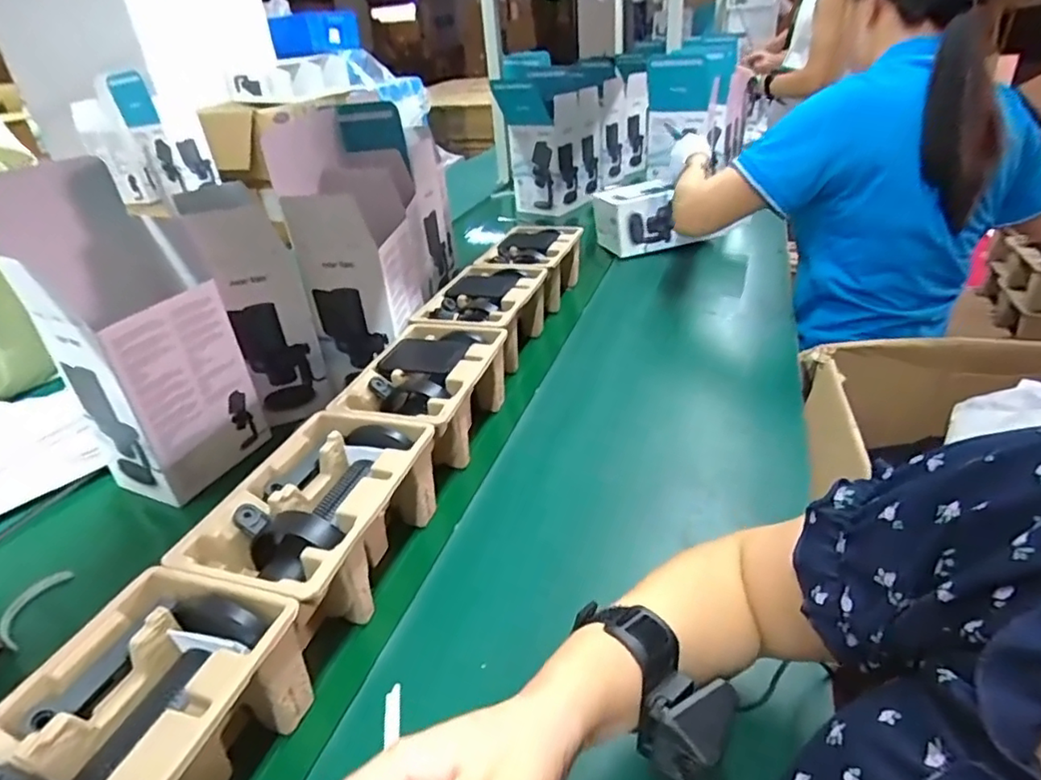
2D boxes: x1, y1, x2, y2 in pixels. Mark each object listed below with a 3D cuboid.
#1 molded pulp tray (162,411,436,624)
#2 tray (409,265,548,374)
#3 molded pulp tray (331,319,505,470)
[{"bbox_3d":[-0.184,0.128,0.572,0.144,0.101,0.223,7,34,20],"label":"molded pulp tray"},{"bbox_3d":[-0.051,-0.113,0.947,0.146,0.099,0.232,5,34,17],"label":"tray"},{"bbox_3d":[-0.116,0.010,0.757,0.149,0.097,0.232,5,34,17],"label":"molded pulp tray"}]

